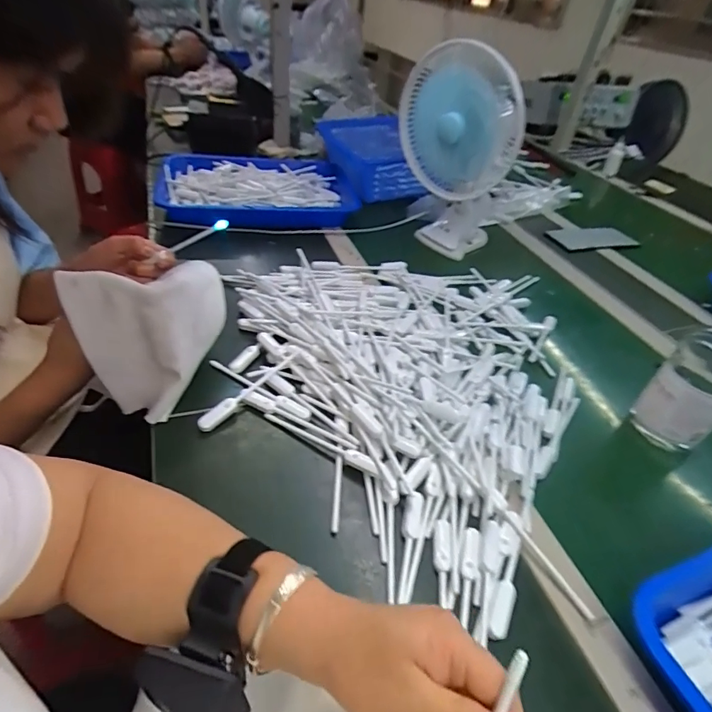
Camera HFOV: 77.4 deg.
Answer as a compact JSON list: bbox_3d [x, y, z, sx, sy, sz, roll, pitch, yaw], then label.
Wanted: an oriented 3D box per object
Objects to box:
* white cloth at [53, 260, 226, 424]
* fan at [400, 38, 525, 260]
[{"bbox_3d":[-0.196,-0.017,0.454,0.143,0.139,0.098,-19,48,-27],"label":"white cloth"},{"bbox_3d":[0.171,-0.355,0.764,0.187,0.303,0.197,15,41,8],"label":"fan"}]

